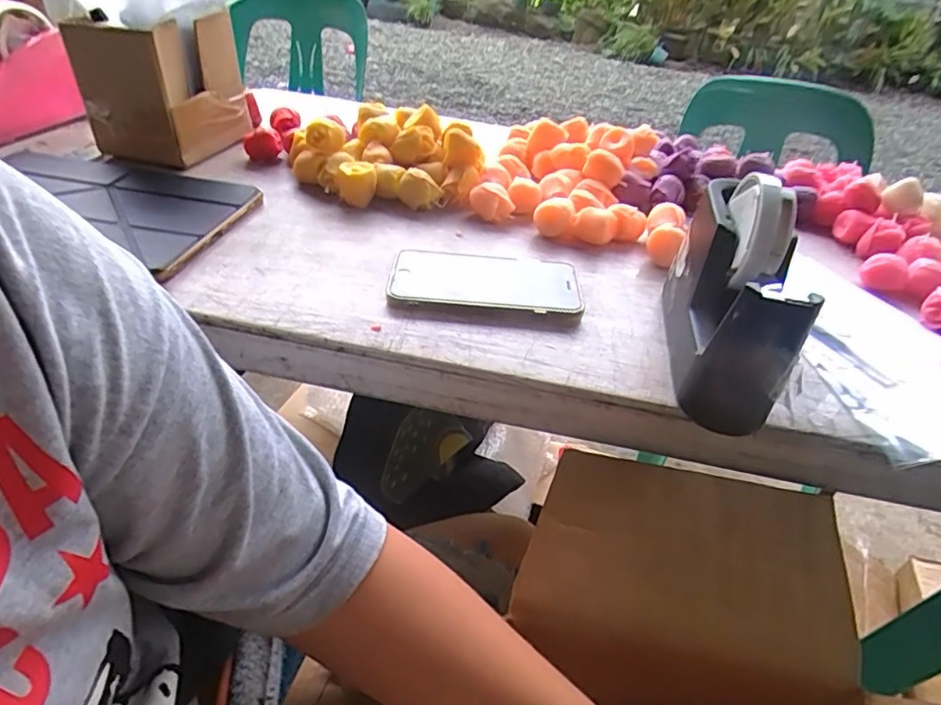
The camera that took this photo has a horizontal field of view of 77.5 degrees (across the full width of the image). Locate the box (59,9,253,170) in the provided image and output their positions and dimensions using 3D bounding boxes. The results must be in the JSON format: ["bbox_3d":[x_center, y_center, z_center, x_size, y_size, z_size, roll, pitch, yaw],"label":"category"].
[{"bbox_3d":[-0.330,-0.291,0.639,0.109,0.126,0.149,14,39,8],"label":"box"}]

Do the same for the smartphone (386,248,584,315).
[{"bbox_3d":[0.012,-0.062,0.491,0.155,0.006,0.078,5,43,-1],"label":"smartphone"}]

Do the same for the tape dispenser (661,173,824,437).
[{"bbox_3d":[0.185,-0.050,0.416,0.064,0.122,0.175,14,39,8],"label":"tape dispenser"}]

